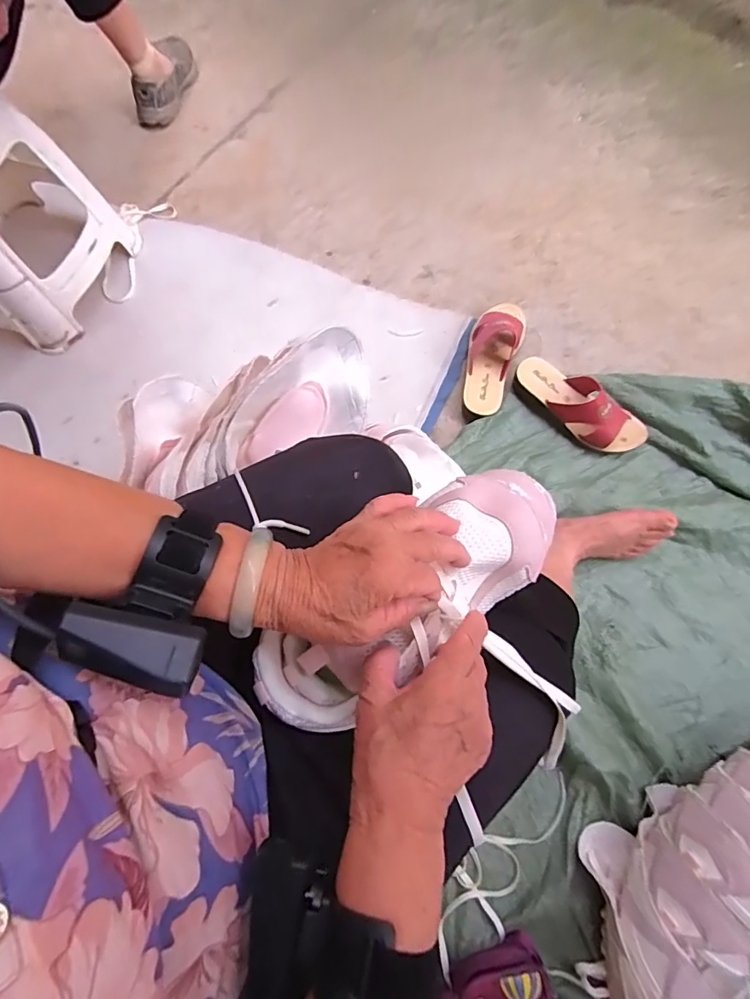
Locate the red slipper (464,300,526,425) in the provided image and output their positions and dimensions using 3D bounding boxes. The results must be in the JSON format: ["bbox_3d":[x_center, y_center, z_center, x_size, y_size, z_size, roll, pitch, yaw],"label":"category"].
[{"bbox_3d":[0.199,-0.251,0.835,0.086,0.078,0.237,20,74,6],"label":"red slipper"}]

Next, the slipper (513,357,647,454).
[{"bbox_3d":[0.341,-0.162,0.807,0.231,0.073,0.090,42,78,12],"label":"slipper"}]

